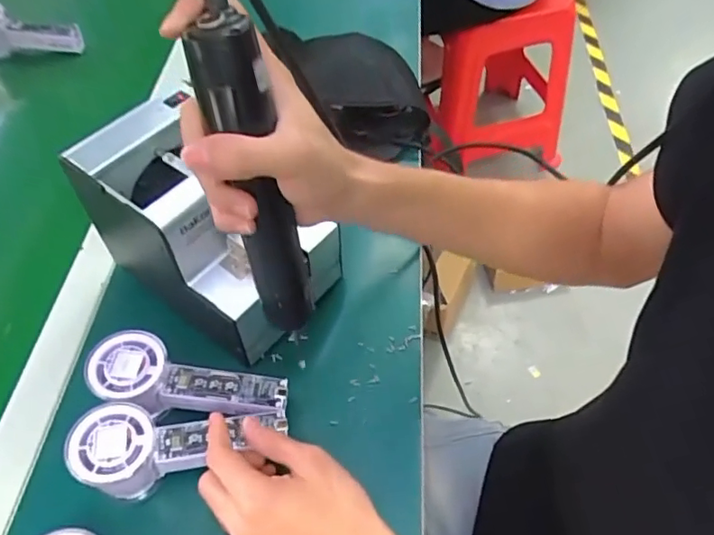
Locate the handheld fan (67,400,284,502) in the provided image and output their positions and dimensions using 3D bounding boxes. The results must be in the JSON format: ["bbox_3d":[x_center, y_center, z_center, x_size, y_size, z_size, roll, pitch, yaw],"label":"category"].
[{"bbox_3d":[-0.129,0.129,0.414,0.146,0.037,0.057,1,50,-19],"label":"handheld fan"}]

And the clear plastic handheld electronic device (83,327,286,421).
[{"bbox_3d":[-0.129,0.090,0.439,0.149,0.040,0.054,12,53,-4],"label":"clear plastic handheld electronic device"}]

